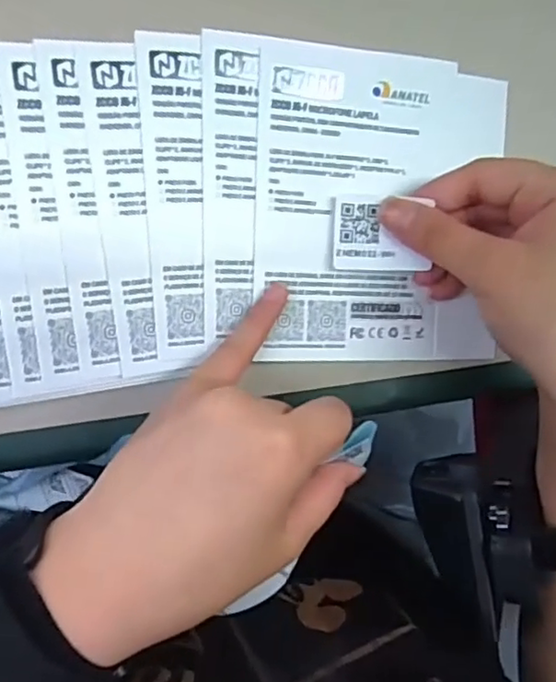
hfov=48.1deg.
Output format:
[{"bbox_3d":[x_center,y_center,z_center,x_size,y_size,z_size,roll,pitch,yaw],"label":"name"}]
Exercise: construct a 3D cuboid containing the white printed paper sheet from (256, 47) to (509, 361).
[{"bbox_3d":[0.045,-0.052,0.257,0.108,0.006,0.119,-1,96,-17],"label":"white printed paper sheet"}]

